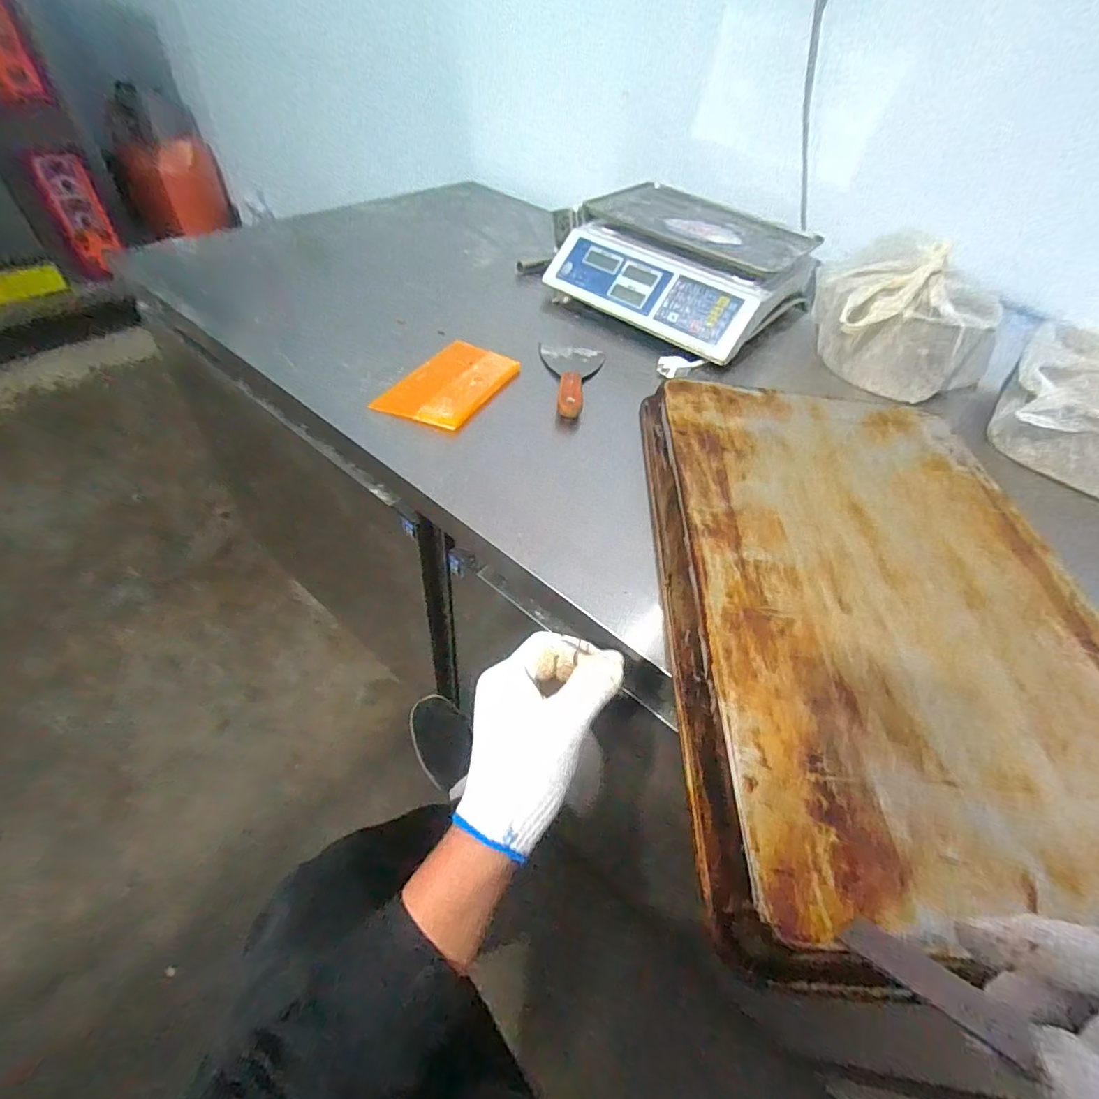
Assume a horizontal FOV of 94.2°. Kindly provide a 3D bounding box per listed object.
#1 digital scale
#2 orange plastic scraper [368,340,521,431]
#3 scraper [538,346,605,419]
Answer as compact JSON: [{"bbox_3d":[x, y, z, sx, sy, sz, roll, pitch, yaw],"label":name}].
[{"bbox_3d":[0.227,-0.476,0.849,0.366,0.100,0.355,31,53,19],"label":"digital scale"},{"bbox_3d":[-0.123,-0.212,0.653,0.115,0.012,0.184,22,50,12],"label":"orange plastic scraper"},{"bbox_3d":[0.032,-0.231,0.680,0.089,0.022,0.184,4,49,-3],"label":"scraper"}]

